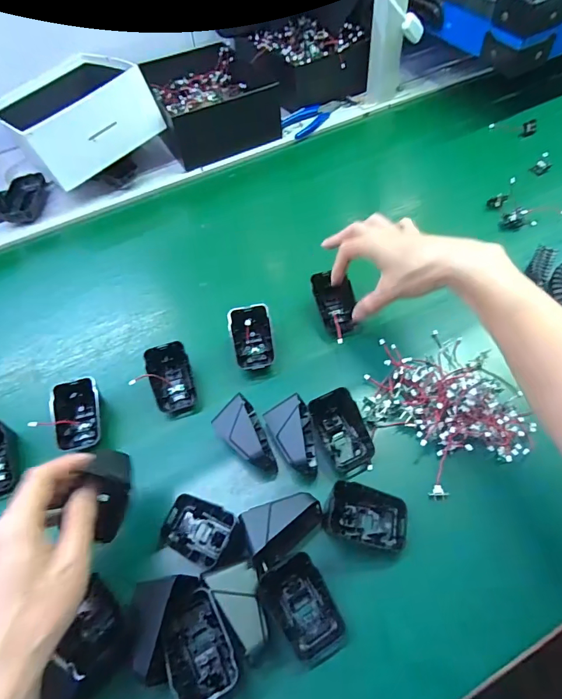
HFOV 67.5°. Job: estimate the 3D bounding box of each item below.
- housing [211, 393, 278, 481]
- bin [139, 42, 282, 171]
[{"bbox_3d":[-0.034,0.084,0.386,0.042,0.046,0.071,-25,57,-12],"label":"housing"},{"bbox_3d":[-0.131,-0.453,0.759,0.187,0.079,0.296,-19,56,-8],"label":"bin"}]

